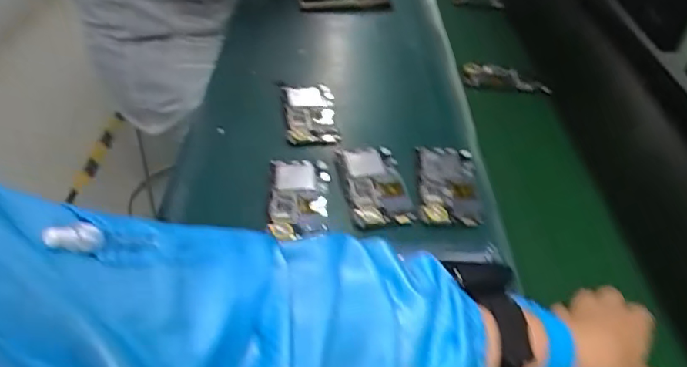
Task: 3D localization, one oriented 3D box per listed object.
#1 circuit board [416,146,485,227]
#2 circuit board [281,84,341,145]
[{"bbox_3d":[0.116,-0.001,0.621,0.062,0.013,0.127,4,41,0],"label":"circuit board"},{"bbox_3d":[-0.044,-0.092,0.728,0.066,0.019,0.127,-2,41,-7],"label":"circuit board"}]

